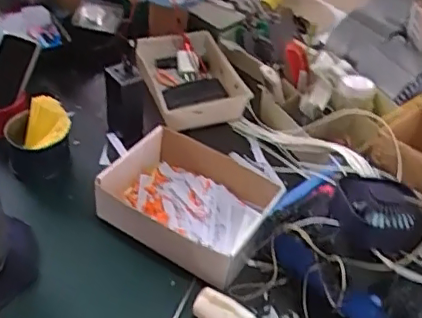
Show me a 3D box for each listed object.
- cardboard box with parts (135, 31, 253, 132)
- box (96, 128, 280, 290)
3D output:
[{"bbox_3d":[-0.042,-0.154,1.127,0.178,0.059,0.250,-11,47,-18],"label":"cardboard box with parts"},{"bbox_3d":[-0.037,0.064,0.899,0.258,0.068,0.202,28,48,21],"label":"box"}]

